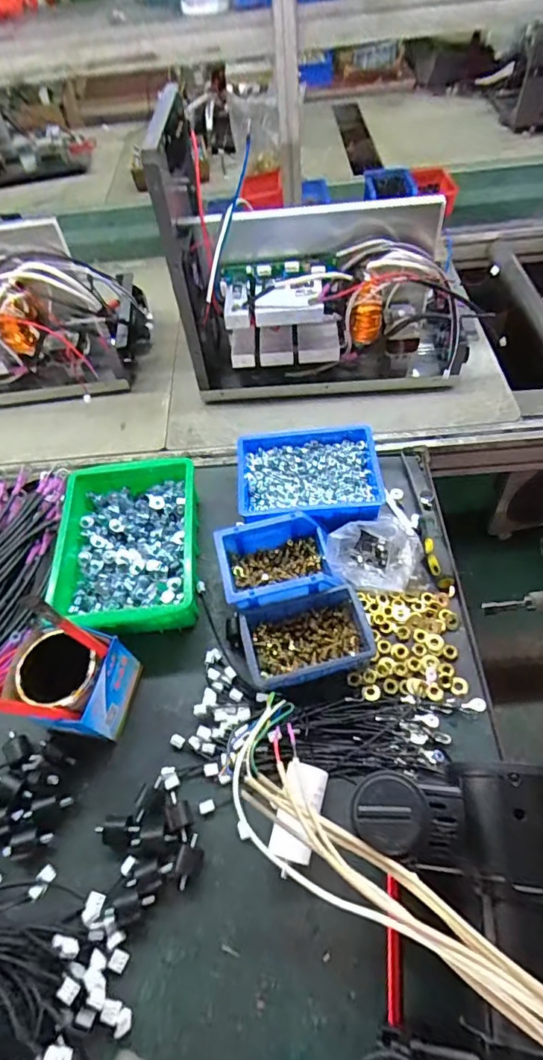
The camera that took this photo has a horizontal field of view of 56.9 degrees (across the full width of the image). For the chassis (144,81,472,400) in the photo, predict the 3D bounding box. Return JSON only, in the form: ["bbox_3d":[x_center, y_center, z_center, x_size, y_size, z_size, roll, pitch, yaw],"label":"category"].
[{"bbox_3d":[0.081,-0.418,0.801,0.440,0.361,0.200,-5,55,1],"label":"chassis"}]

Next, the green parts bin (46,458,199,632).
[{"bbox_3d":[-0.197,0.025,0.692,0.192,0.075,0.255,-4,55,1],"label":"green parts bin"}]

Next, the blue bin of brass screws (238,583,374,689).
[{"bbox_3d":[0.040,0.131,0.596,0.141,0.041,0.097,-13,56,-5],"label":"blue bin of brass screws"}]

